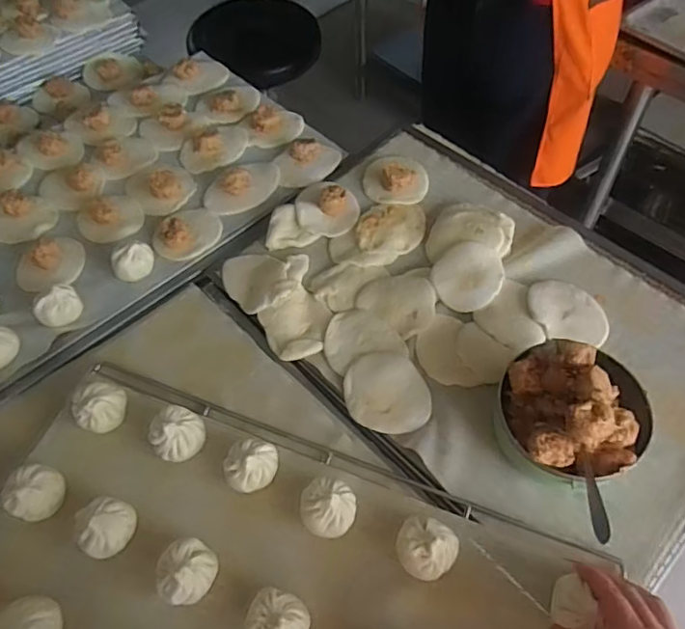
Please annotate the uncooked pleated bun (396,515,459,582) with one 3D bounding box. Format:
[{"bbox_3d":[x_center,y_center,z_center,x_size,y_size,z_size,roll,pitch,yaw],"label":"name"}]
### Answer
[{"bbox_3d":[0.077,0.212,0.505,0.053,0.027,0.051,-1,58,2],"label":"uncooked pleated bun"}]

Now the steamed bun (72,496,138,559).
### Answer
[{"bbox_3d":[-0.226,0.198,0.526,0.050,0.030,0.050,-1,58,2],"label":"steamed bun"}]

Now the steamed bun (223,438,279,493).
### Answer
[{"bbox_3d":[-0.093,0.149,0.553,0.050,0.030,0.050,-1,58,2],"label":"steamed bun"}]

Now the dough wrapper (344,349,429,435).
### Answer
[{"bbox_3d":[0.050,0.087,0.624,0.088,0.006,0.098,-15,59,-6],"label":"dough wrapper"}]

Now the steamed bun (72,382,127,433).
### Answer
[{"bbox_3d":[-0.259,0.101,0.600,0.050,0.036,0.050,-1,58,2],"label":"steamed bun"}]

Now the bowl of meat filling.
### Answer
[{"bbox_3d":[0.231,0.091,0.551,0.137,0.091,0.137,-1,58,2],"label":"bowl of meat filling"}]

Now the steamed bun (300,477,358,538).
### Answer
[{"bbox_3d":[-0.015,0.183,0.529,0.053,0.027,0.052,-1,58,2],"label":"steamed bun"}]

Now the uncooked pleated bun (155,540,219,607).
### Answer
[{"bbox_3d":[-0.143,0.233,0.504,0.049,0.032,0.052,25,63,17],"label":"uncooked pleated bun"}]

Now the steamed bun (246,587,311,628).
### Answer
[{"bbox_3d":[-0.057,0.268,0.478,0.051,0.028,0.050,-1,58,2],"label":"steamed bun"}]

